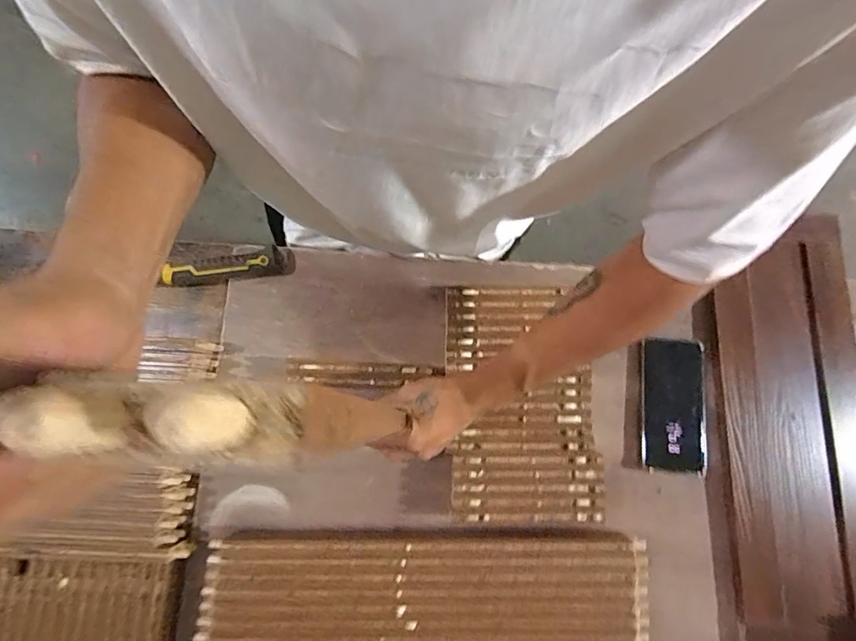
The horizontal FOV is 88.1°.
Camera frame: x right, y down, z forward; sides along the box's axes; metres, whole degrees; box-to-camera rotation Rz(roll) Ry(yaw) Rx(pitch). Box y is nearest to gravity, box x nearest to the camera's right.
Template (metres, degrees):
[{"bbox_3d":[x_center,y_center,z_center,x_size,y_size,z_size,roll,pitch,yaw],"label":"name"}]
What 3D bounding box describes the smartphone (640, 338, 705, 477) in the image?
[{"bbox_3d":[0.304,0.103,0.549,0.076,0.007,0.159,4,79,3],"label":"smartphone"}]

